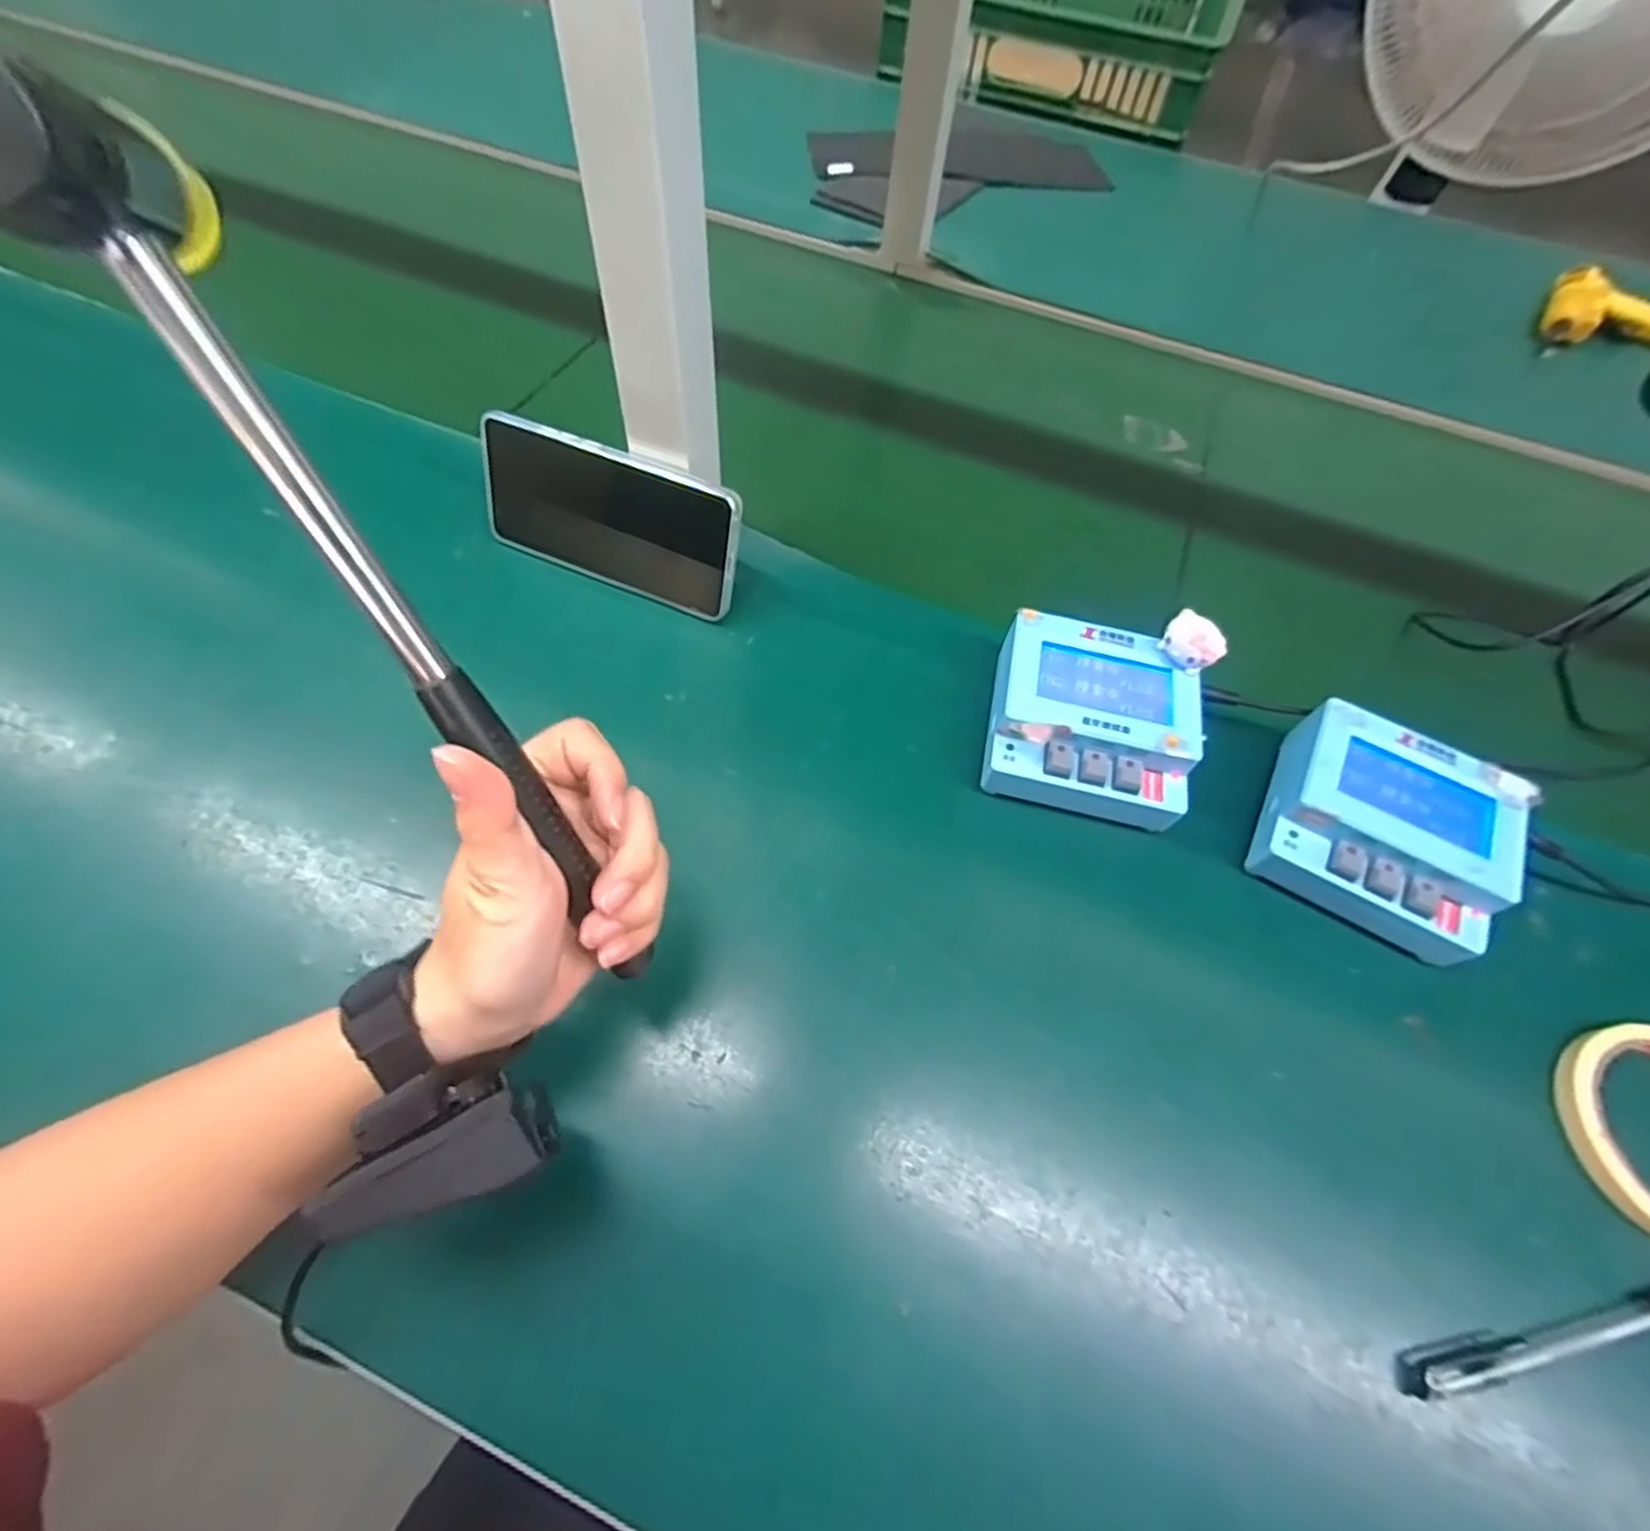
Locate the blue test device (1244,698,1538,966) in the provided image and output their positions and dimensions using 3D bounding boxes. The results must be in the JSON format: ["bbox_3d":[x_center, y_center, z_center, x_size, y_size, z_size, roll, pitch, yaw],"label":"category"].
[{"bbox_3d":[0.287,0.032,0.373,0.103,0.051,0.095,28,61,12],"label":"blue test device"}]

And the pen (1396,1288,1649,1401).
[{"bbox_3d":[0.299,0.222,0.284,0.154,0.013,0.014,-8,60,-9],"label":"pen"}]

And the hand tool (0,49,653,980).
[{"bbox_3d":[-0.116,-0.029,0.214,0.042,0.264,0.054,-39,37,-24],"label":"hand tool"}]

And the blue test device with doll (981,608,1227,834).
[{"bbox_3d":[0.144,-0.026,0.389,0.107,0.071,0.102,14,59,4],"label":"blue test device with doll"}]

